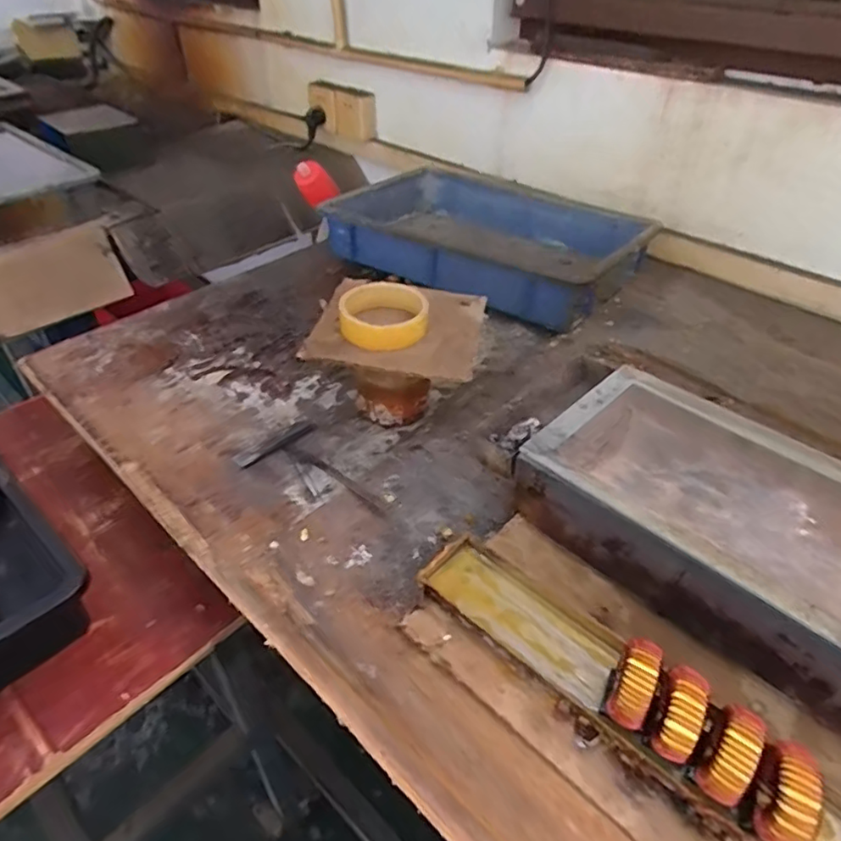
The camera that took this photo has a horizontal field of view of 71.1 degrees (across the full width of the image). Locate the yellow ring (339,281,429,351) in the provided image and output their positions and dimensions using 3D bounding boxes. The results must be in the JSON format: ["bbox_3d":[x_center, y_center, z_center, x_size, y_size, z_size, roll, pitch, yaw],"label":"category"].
[{"bbox_3d":[-0.036,-0.104,0.577,0.084,0.029,0.077,1,41,-1],"label":"yellow ring"}]

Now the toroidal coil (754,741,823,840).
[{"bbox_3d":[0.198,0.207,0.320,0.020,0.048,0.045,20,44,20],"label":"toroidal coil"}]

